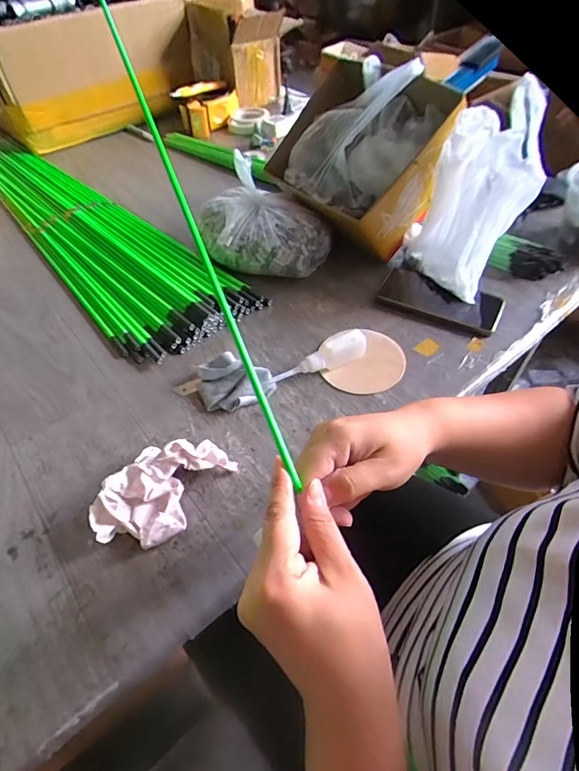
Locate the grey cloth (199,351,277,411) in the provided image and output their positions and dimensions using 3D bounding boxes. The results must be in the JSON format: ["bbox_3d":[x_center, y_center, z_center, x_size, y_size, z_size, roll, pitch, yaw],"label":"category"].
[{"bbox_3d":[-0.068,-0.009,0.491,0.078,0.029,0.075,-24,53,-15],"label":"grey cloth"}]

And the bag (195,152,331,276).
[{"bbox_3d":[-0.044,-0.250,0.619,0.201,0.134,0.107,13,53,13],"label":"bag"}]

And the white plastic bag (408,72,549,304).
[{"bbox_3d":[0.228,-0.231,0.532,0.130,0.227,0.097,33,59,26],"label":"white plastic bag"}]

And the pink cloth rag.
[{"bbox_3d":[-0.124,0.096,0.398,0.089,0.043,0.125,20,55,18],"label":"pink cloth rag"}]

